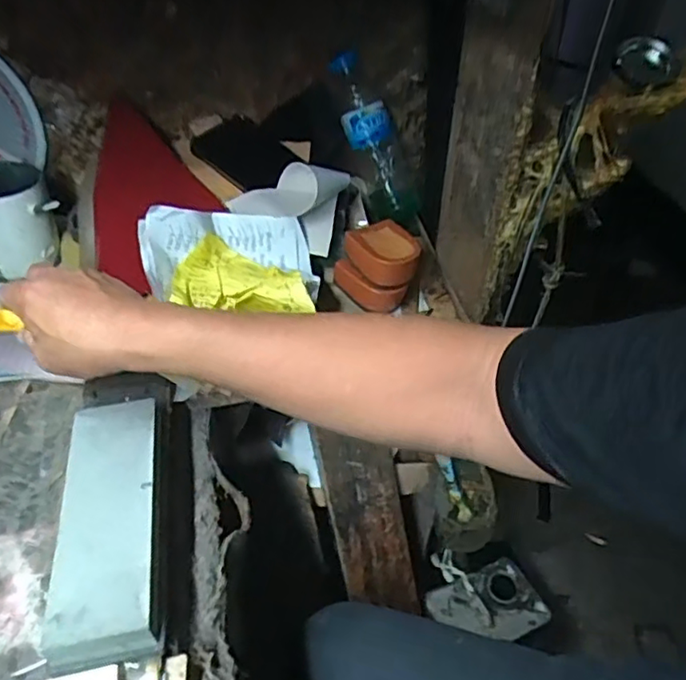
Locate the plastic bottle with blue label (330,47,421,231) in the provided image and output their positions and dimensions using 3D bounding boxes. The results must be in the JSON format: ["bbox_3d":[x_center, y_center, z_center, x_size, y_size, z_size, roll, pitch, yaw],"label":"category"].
[{"bbox_3d":[0.036,-0.224,0.703,0.056,0.196,0.067,-3,34,39],"label":"plastic bottle with blue label"}]

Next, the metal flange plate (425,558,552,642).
[{"bbox_3d":[0.201,0.368,0.857,0.148,0.022,0.101,-18,46,-20],"label":"metal flange plate"}]

